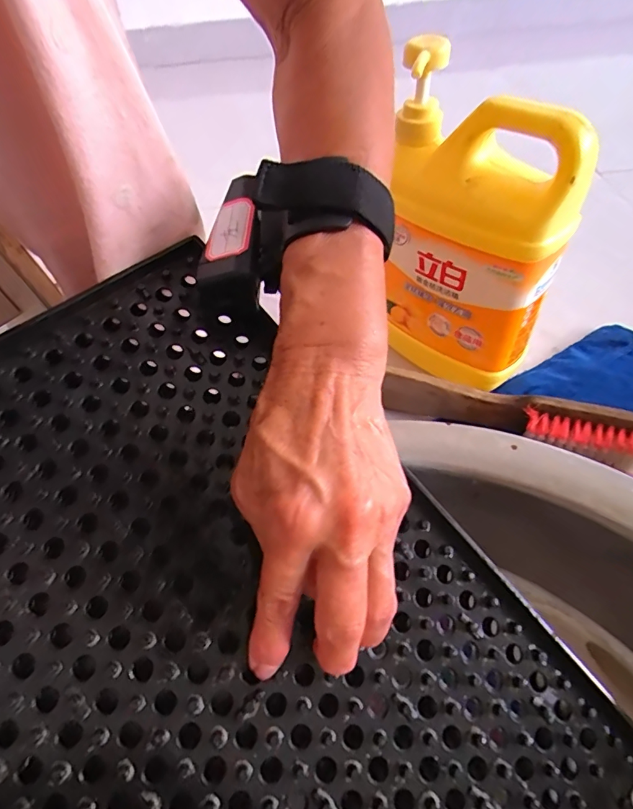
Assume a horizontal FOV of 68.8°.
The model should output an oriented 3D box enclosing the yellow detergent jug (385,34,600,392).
[{"bbox_3d":[0.118,-0.124,0.357,0.139,0.210,0.071,34,61,28],"label":"yellow detergent jug"}]

